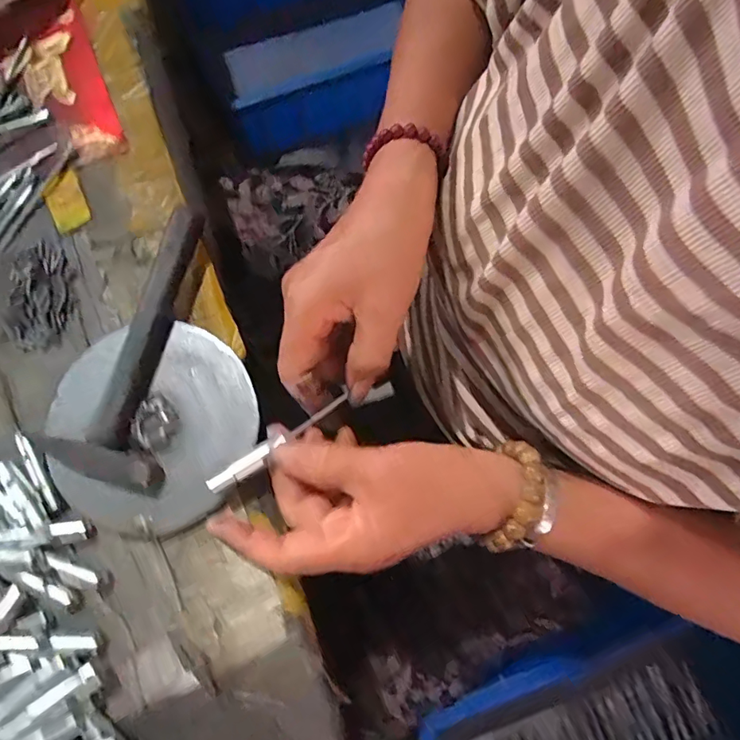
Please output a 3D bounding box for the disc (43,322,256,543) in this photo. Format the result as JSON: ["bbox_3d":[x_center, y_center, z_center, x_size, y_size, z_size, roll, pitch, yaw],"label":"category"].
[{"bbox_3d":[-0.132,0.034,0.300,0.120,0.015,0.120,1,76,-3],"label":"disc"}]

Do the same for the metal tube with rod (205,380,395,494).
[{"bbox_3d":[-0.040,0.035,0.295,0.122,0.006,0.016,-29,74,-17],"label":"metal tube with rod"}]

